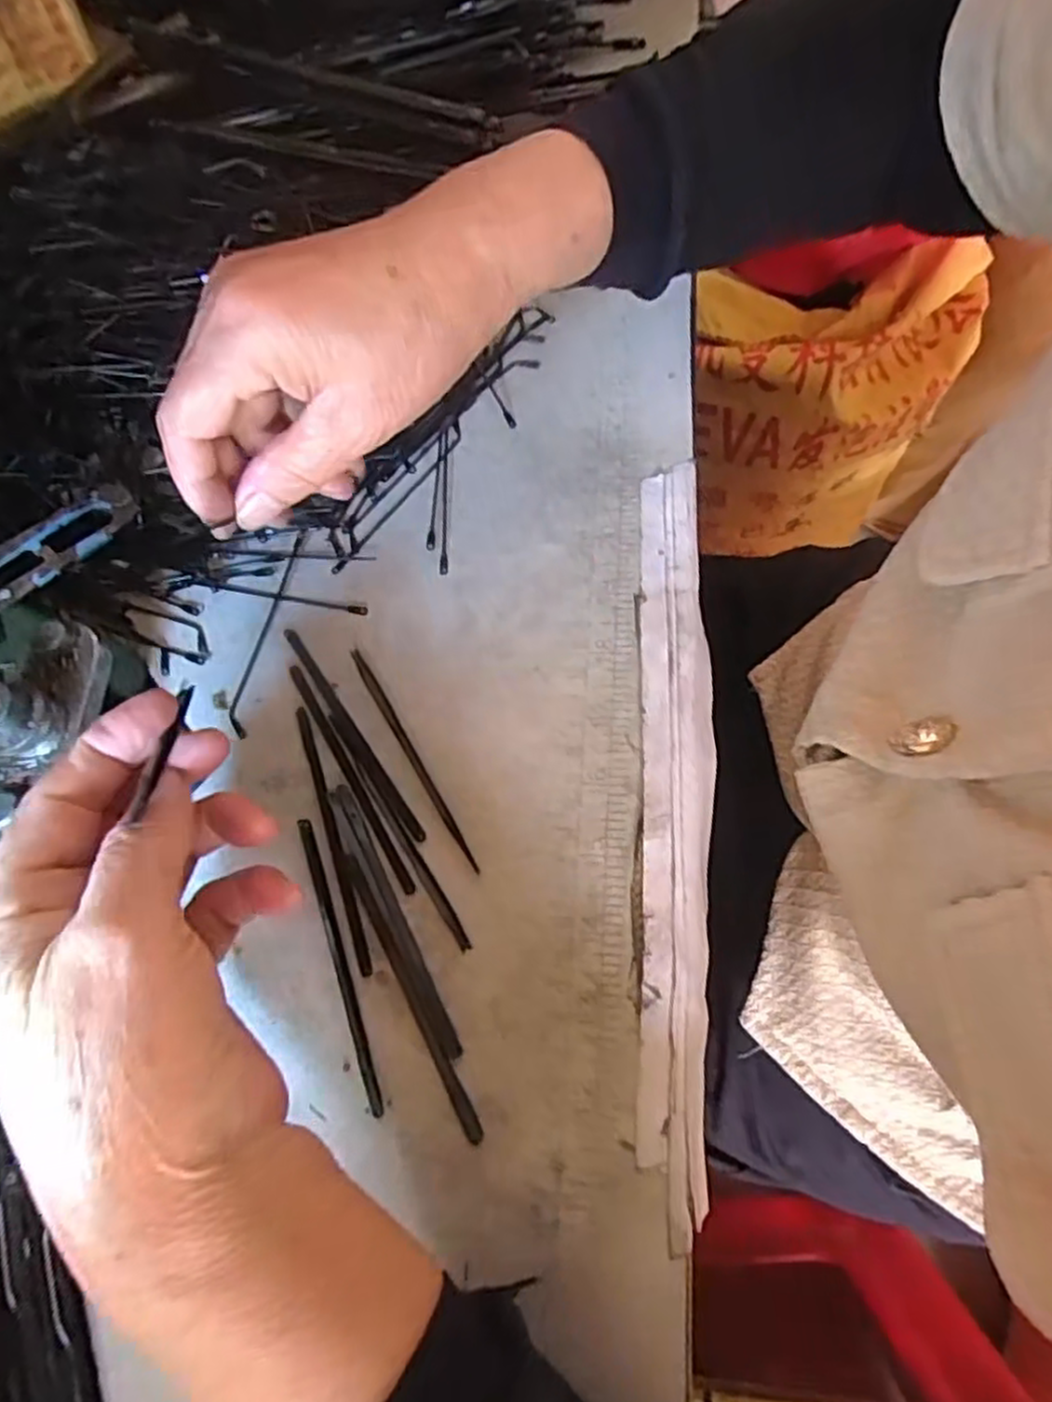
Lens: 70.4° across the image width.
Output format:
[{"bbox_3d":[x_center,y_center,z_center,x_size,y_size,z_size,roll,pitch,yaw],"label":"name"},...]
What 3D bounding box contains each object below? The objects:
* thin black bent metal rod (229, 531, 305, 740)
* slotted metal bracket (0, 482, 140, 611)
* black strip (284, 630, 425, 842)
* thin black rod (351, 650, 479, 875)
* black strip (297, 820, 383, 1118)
[{"bbox_3d":[-0.103,-0.028,0.295,0.008,0.004,0.086,9,71,8],"label":"thin black bent metal rod"},{"bbox_3d":[-0.185,-0.062,0.292,0.022,0.008,0.067,37,64,10],"label":"slotted metal bracket"},{"bbox_3d":[-0.065,0.011,0.278,0.006,0.009,0.097,-35,71,-7],"label":"black strip"},{"bbox_3d":[-0.042,0.020,0.274,0.005,0.009,0.096,-31,71,-6],"label":"thin black rod"},{"bbox_3d":[-0.064,0.087,0.252,0.006,0.006,0.097,-20,70,-2],"label":"black strip"}]

